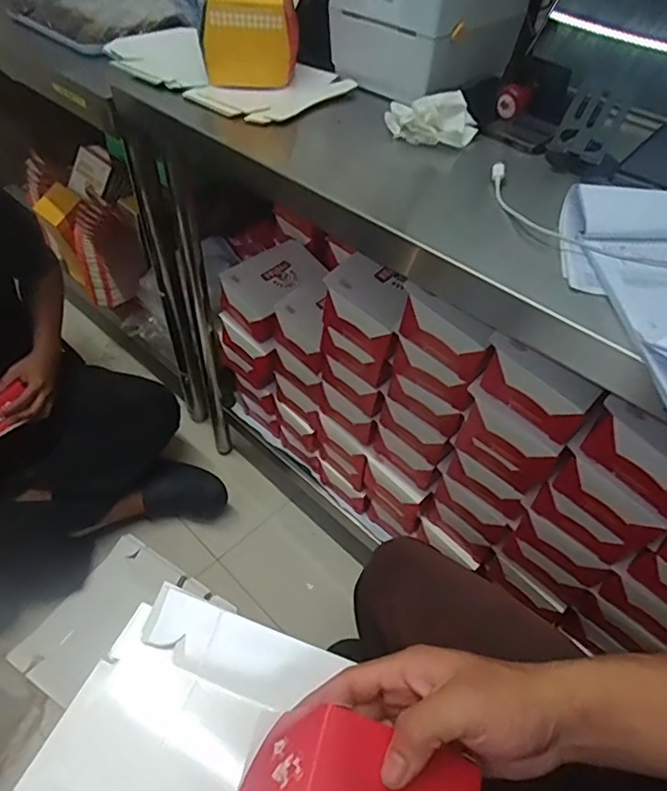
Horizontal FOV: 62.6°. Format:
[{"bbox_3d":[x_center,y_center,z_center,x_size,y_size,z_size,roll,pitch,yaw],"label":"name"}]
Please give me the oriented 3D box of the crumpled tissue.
[{"bbox_3d":[0.115,-0.326,0.643,0.104,0.031,0.078,8,47,4],"label":"crumpled tissue"}]

